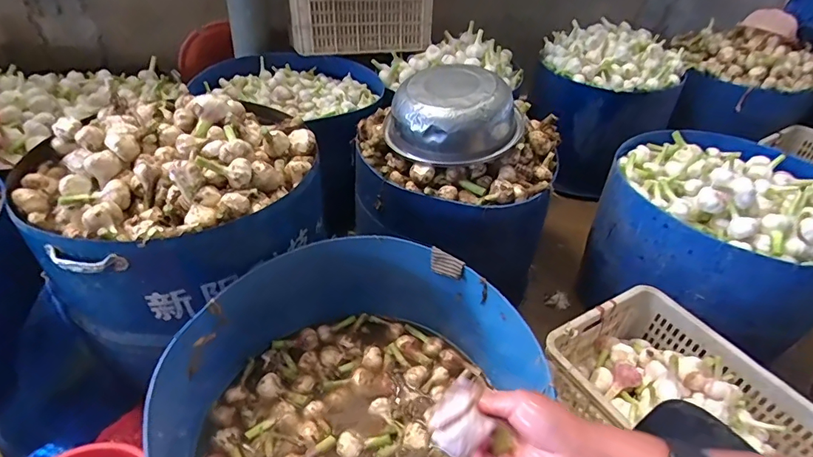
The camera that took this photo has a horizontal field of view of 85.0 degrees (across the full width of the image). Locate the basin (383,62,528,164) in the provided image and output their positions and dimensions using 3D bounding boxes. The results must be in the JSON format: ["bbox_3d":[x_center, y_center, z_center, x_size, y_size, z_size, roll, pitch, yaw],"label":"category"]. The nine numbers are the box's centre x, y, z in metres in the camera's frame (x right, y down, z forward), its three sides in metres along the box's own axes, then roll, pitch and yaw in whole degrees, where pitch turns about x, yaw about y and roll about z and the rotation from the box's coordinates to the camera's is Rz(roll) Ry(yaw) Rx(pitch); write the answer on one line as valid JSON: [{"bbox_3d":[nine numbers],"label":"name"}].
[{"bbox_3d":[0.119,-0.280,1.116,0.285,0.195,0.283,34,46,30],"label":"basin"}]

